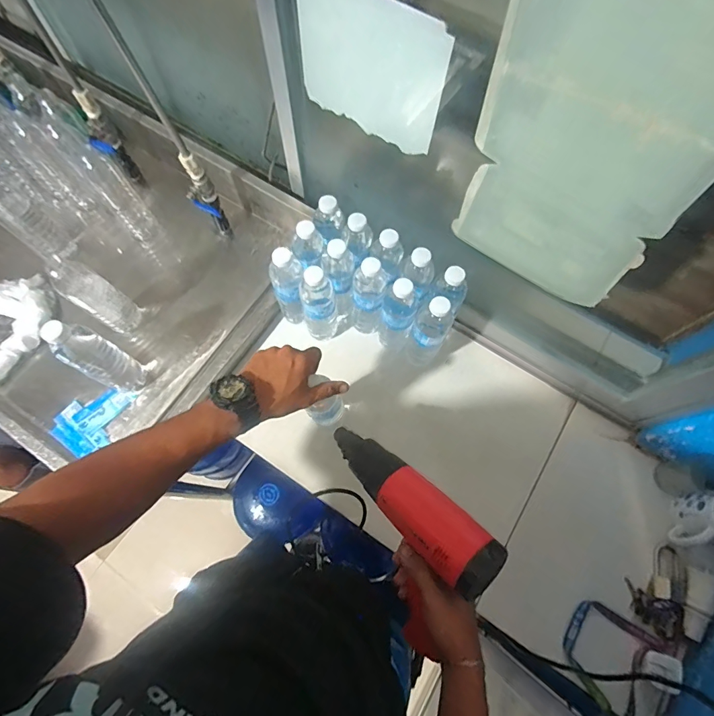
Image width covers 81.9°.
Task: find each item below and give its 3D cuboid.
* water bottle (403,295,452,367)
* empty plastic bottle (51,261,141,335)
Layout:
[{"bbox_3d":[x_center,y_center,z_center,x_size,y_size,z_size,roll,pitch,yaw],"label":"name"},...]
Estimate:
[{"bbox_3d":[0.124,-0.044,0.718,0.060,0.181,0.058,0,70,-1],"label":"water bottle"},{"bbox_3d":[-0.447,-0.105,0.706,0.068,0.194,0.062,32,73,10],"label":"empty plastic bottle"}]

